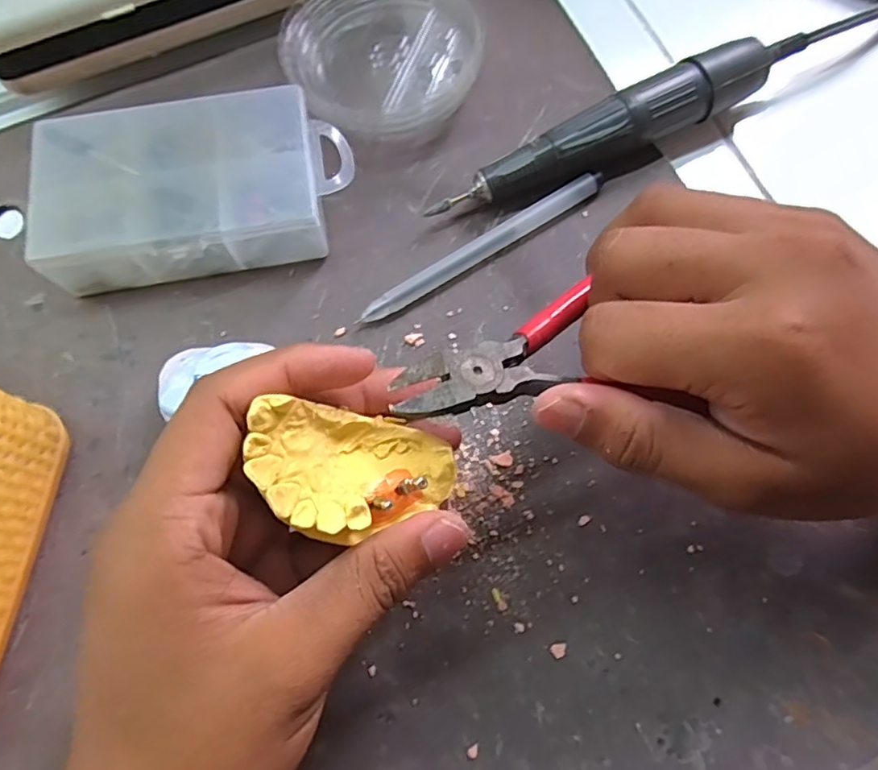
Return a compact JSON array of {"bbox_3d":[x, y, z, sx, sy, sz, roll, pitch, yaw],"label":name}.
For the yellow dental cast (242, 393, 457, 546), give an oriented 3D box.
[{"bbox_3d":[-0.026,0.027,0.174,0.061,0.023,0.037,14,62,-36],"label":"yellow dental cast"}]

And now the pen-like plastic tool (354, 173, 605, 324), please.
[{"bbox_3d":[0.020,-0.062,0.266,0.124,0.010,0.010,-32,75,-9],"label":"pen-like plastic tool"}]

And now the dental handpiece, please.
[{"bbox_3d":[0.084,-0.117,0.274,0.185,0.030,0.023,-27,74,-8],"label":"dental handpiece"}]

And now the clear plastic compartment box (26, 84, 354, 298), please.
[{"bbox_3d":[-0.105,-0.086,0.264,0.127,0.033,0.076,-13,73,-4],"label":"clear plastic compartment box"}]

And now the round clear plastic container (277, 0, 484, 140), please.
[{"bbox_3d":[-0.024,-0.161,0.289,0.090,0.028,0.075,-37,76,-11],"label":"round clear plastic container"}]

